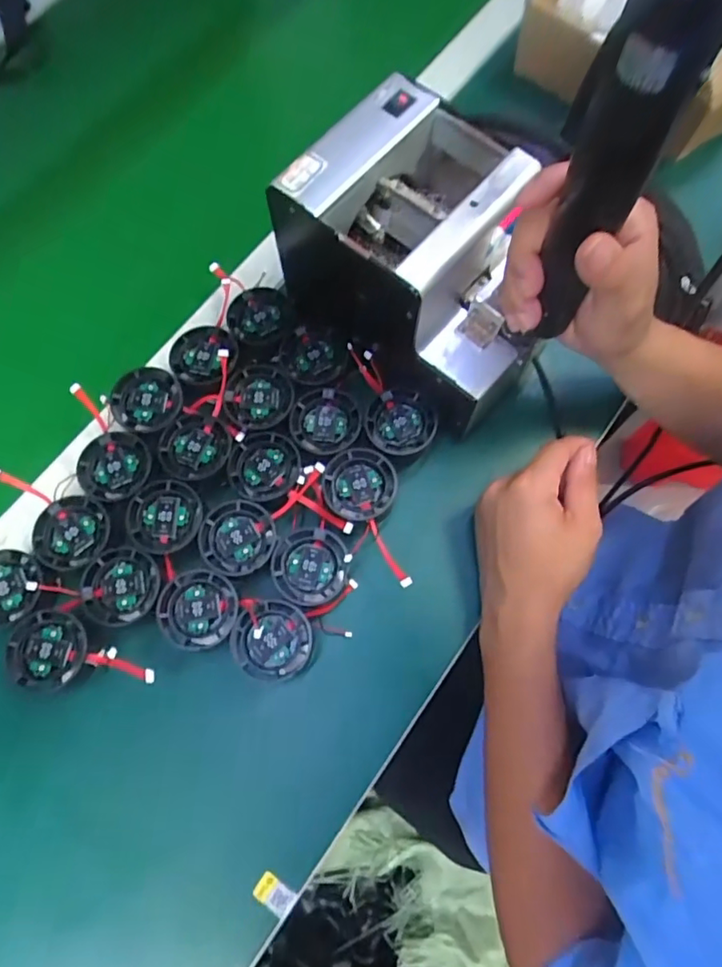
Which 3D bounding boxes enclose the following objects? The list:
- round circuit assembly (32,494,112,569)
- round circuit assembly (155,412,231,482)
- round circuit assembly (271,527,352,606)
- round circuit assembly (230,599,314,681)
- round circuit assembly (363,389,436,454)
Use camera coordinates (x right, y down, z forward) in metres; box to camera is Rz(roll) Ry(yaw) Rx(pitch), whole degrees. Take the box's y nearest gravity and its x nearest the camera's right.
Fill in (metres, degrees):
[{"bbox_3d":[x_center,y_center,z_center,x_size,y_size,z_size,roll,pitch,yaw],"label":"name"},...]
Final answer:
[{"bbox_3d":[-0.207,0.035,0.404,0.049,0.009,0.051,-2,72,1],"label":"round circuit assembly"},{"bbox_3d":[-0.124,-0.027,0.423,0.049,0.013,0.050,-1,72,2],"label":"round circuit assembly"},{"bbox_3d":[-0.034,0.057,0.393,0.051,0.017,0.050,7,72,4],"label":"round circuit assembly"},{"bbox_3d":[-0.059,0.103,0.377,0.052,0.010,0.050,-1,72,2],"label":"round circuit assembly"},{"bbox_3d":[0.030,-0.046,0.424,0.051,0.012,0.048,-1,72,2],"label":"round circuit assembly"}]

